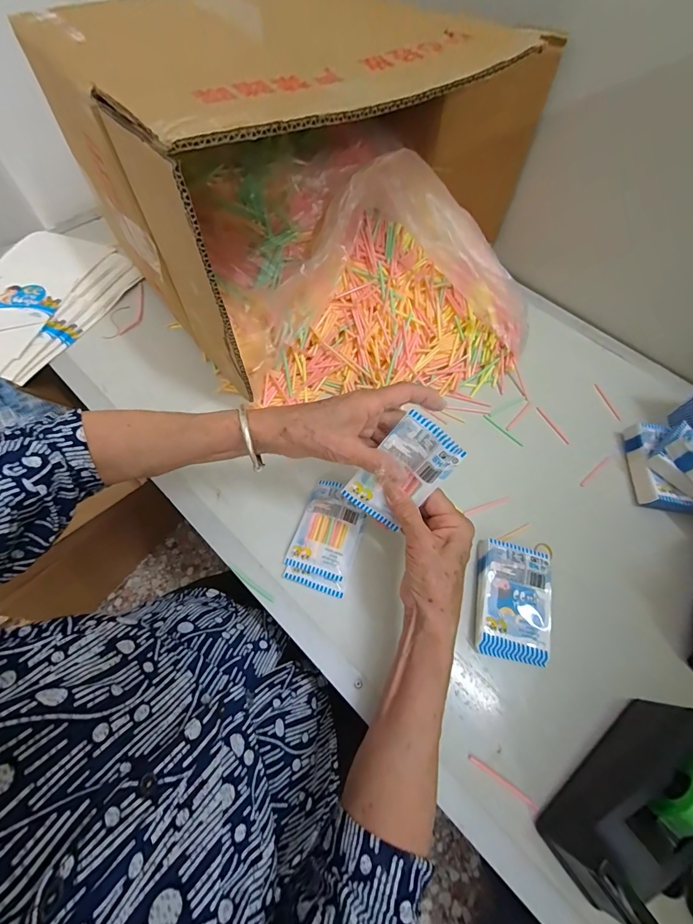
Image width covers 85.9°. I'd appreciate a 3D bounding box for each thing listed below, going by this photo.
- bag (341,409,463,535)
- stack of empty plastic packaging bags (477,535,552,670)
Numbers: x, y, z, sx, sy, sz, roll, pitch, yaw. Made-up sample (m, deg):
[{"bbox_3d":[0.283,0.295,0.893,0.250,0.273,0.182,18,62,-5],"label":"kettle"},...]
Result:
[{"bbox_3d":[0.048,0.012,0.329,0.061,0.103,0.013,38,25,2],"label":"bag"},{"bbox_3d":[0.172,0.143,0.385,0.072,0.018,0.111,12,63,3],"label":"stack of empty plastic packaging bags"}]

